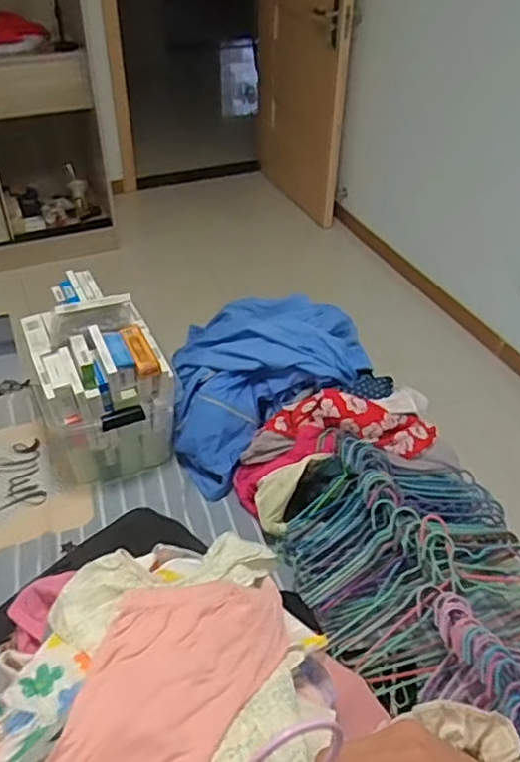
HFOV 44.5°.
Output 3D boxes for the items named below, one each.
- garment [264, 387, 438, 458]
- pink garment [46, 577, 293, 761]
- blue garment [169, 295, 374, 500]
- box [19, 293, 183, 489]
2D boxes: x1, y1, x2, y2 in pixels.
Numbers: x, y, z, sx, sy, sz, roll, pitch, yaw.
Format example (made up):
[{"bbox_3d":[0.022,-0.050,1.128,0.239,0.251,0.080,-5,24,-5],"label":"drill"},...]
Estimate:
[{"bbox_3d":[0.210,0.090,1.360,0.371,0.096,0.105,11,41,-6],"label":"garment"},{"bbox_3d":[-0.125,0.347,0.649,0.181,0.074,0.454,22,45,21],"label":"pink garment"},{"bbox_3d":[0.002,-0.065,1.545,0.598,0.206,0.449,-27,48,-27],"label":"blue garment"},{"bbox_3d":[-0.339,0.002,1.381,0.264,0.333,0.326,-15,43,-16],"label":"box"}]

